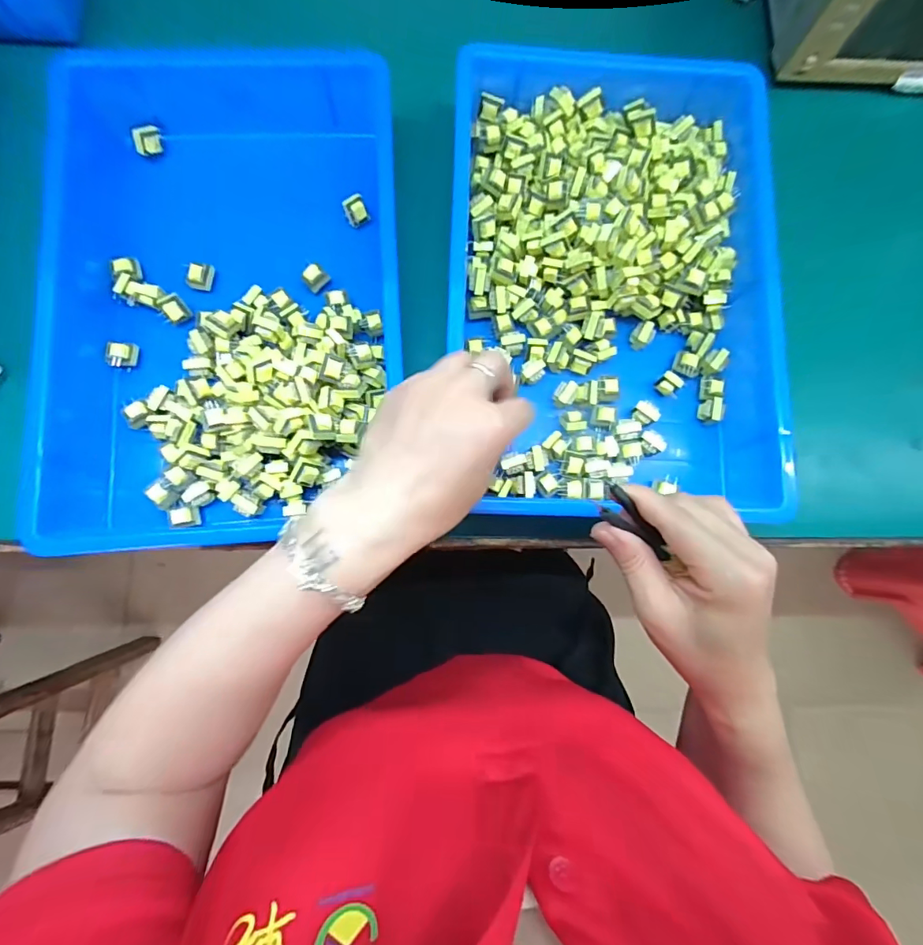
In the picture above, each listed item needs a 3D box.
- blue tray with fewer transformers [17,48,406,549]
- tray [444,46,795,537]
[{"bbox_3d":[-0.171,-0.131,0.362,0.244,0.082,0.371,-1,82,-4],"label":"blue tray with fewer transformers"},{"bbox_3d":[0.116,-0.154,0.370,0.251,0.061,0.378,2,82,-3],"label":"tray"}]

